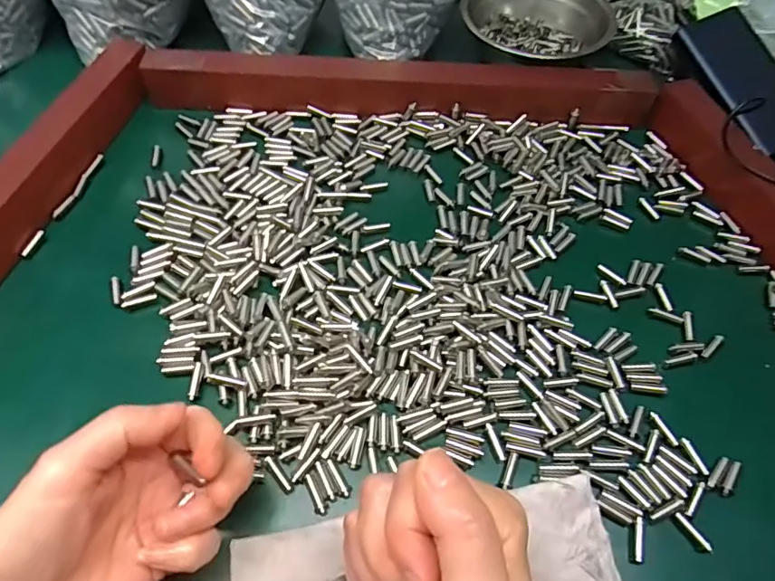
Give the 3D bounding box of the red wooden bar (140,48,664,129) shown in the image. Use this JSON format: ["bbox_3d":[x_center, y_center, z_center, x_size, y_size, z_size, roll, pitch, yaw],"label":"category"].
[{"bbox_3d":[0.007,-0.167,0.424,0.400,0.033,0.039,3,58,0],"label":"red wooden bar"}]

